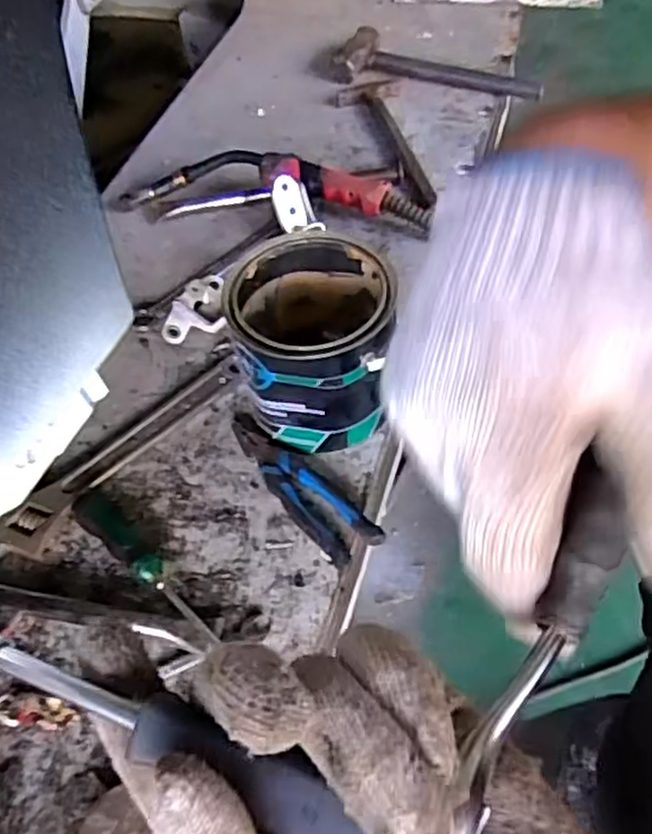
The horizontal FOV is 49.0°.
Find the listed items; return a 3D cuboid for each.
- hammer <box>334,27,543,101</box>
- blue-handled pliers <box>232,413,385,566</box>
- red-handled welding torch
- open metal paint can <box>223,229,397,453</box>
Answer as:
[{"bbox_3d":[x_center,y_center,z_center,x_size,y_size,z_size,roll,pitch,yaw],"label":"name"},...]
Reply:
[{"bbox_3d":[0.176,-0.541,1.100,0.322,0.034,0.095,17,58,17],"label":"hammer"},{"bbox_3d":[-0.030,0.062,0.693,0.053,0.017,0.200,-36,59,-19],"label":"blue-handled pliers"},{"bbox_3d":[-0.068,-0.301,0.928,0.402,0.066,0.065,8,56,11],"label":"red-handled welding torch"},{"bbox_3d":[-0.010,-0.074,0.707,0.146,0.149,0.164,-9,54,-1],"label":"open metal paint can"}]

